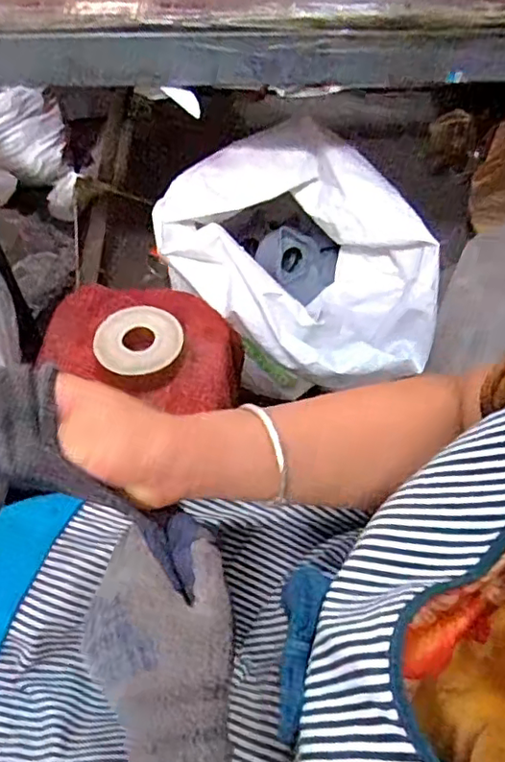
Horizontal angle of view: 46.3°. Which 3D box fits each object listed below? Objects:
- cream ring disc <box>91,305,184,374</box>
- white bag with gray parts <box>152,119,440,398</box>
[{"bbox_3d":[-0.129,-0.046,0.673,0.083,0.012,0.100,36,57,5],"label":"cream ring disc"},{"bbox_3d":[0.078,-0.151,0.794,0.348,0.257,0.269,26,58,15],"label":"white bag with gray parts"}]

